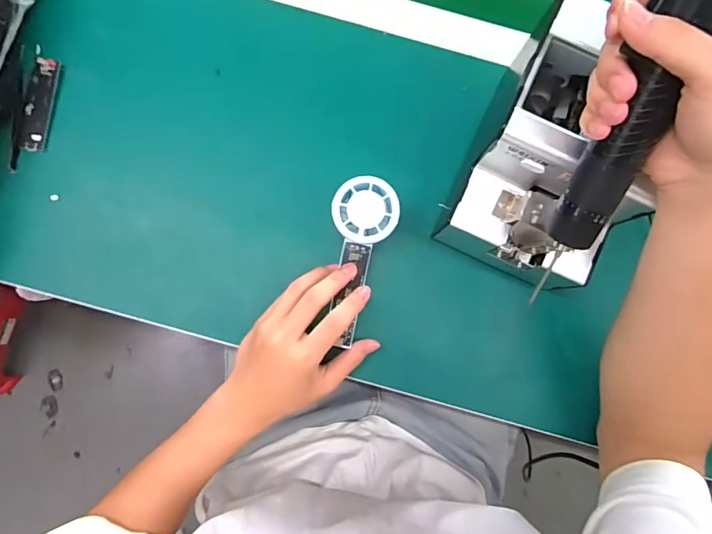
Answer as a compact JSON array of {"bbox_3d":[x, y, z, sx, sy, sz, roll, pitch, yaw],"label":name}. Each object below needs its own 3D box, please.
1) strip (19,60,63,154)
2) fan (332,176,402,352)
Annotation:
[{"bbox_3d":[-0.309,-0.159,0.456,0.023,0.006,0.092,8,85,-1],"label":"strip"},{"bbox_3d":[0.002,-0.004,0.408,0.056,0.022,0.148,9,98,-1],"label":"fan"}]

